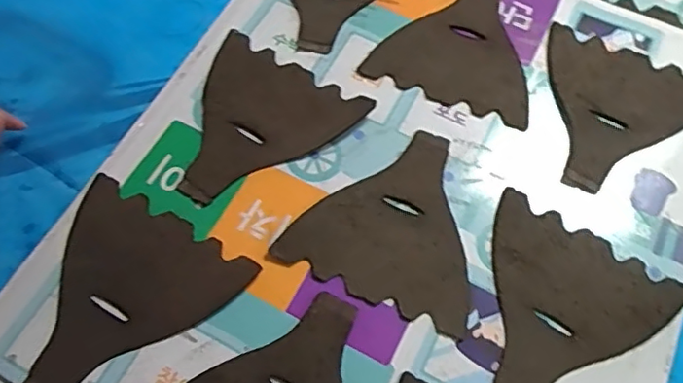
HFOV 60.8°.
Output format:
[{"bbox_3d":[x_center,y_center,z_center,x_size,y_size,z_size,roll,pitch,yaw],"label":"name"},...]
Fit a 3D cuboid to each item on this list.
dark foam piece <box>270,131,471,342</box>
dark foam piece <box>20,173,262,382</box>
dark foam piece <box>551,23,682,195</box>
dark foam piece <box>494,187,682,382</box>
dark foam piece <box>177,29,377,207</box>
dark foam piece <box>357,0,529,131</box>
[{"bbox_3d":[0.042,0.016,0.399,0.127,0.004,0.129,24,66,10],"label":"dark foam piece"},{"bbox_3d":[-0.143,0.070,0.364,0.121,0.005,0.134,31,67,13],"label":"dark foam piece"},{"bbox_3d":[0.201,-0.057,0.437,0.120,0.007,0.131,28,69,12],"label":"dark foam piece"},{"bbox_3d":[0.136,0.079,0.376,0.123,0.005,0.130,34,68,14],"label":"dark foam piece"},{"bbox_3d":[-0.066,-0.047,0.424,0.121,0.006,0.131,32,68,13],"label":"dark foam piece"},{"bbox_3d":[0.100,-0.124,0.469,0.126,0.004,0.131,21,66,9],"label":"dark foam piece"}]

